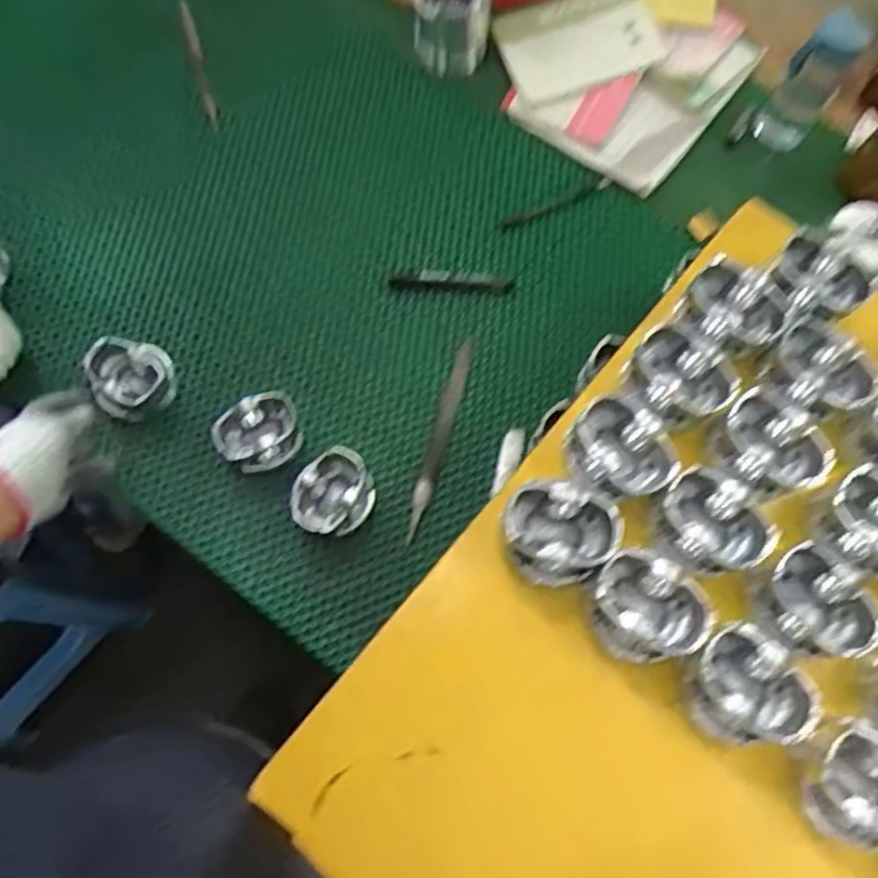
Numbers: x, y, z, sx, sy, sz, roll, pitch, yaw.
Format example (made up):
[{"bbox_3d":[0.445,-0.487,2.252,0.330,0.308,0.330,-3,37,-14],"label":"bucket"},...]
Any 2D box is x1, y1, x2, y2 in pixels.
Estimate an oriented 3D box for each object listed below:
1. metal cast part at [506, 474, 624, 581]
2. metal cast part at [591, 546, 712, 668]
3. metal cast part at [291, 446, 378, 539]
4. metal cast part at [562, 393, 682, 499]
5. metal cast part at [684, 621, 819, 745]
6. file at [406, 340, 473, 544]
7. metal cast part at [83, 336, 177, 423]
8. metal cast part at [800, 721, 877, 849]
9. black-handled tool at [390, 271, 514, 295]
[{"bbox_3d":[0.091,0.068,0.512,0.079,0.037,0.072,1,73,-2],"label":"metal cast part"},{"bbox_3d":[0.150,0.125,0.503,0.070,0.049,0.084,-43,79,-13],"label":"metal cast part"},{"bbox_3d":[-0.106,0.058,0.689,0.085,0.051,0.070,-39,78,-13],"label":"metal cast part"},{"bbox_3d":[0.139,0.008,0.529,0.076,0.035,0.081,1,73,-2],"label":"metal cast part"},{"bbox_3d":[0.217,0.177,0.490,0.073,0.050,0.081,-21,75,-9],"label":"metal cast part"},{"bbox_3d":[0.001,-0.003,0.742,0.019,0.006,0.232,15,68,6],"label":"file"},{"bbox_3d":[-0.323,-0.064,0.718,0.076,0.052,0.075,1,73,-2],"label":"metal cast part"},{"bbox_3d":[0.294,0.241,0.474,0.071,0.053,0.085,-25,75,-9],"label":"metal cast part"},{"bbox_3d":[0.016,-0.185,0.798,0.142,0.014,0.024,5,73,-1],"label":"black-handled tool"}]

